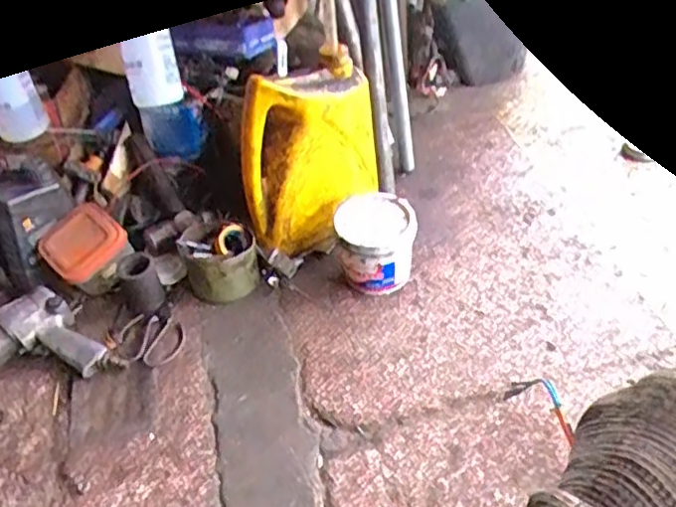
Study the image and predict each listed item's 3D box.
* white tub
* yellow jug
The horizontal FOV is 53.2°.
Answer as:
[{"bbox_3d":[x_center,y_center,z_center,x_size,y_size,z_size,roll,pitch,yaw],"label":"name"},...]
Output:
[{"bbox_3d":[0.061,-0.013,1.058,0.120,0.116,0.117,-1,41,5],"label":"white tub"},{"bbox_3d":[-0.044,-0.147,1.086,0.114,0.286,0.221,30,51,33],"label":"yellow jug"}]

